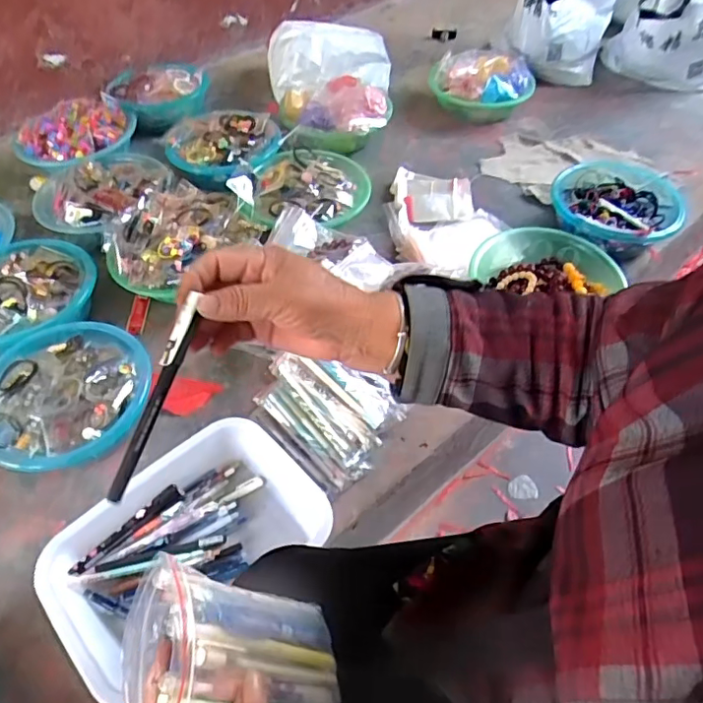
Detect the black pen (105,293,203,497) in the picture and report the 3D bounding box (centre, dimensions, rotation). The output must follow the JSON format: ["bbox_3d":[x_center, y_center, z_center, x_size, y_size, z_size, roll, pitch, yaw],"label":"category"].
[{"bbox_3d":[-0.124,0.028,0.350,0.012,0.009,0.134,18,83,15],"label":"black pen"}]

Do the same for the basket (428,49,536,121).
[{"bbox_3d":[0.296,-0.617,1.245,0.229,0.088,0.180,6,52,6],"label":"basket"}]

